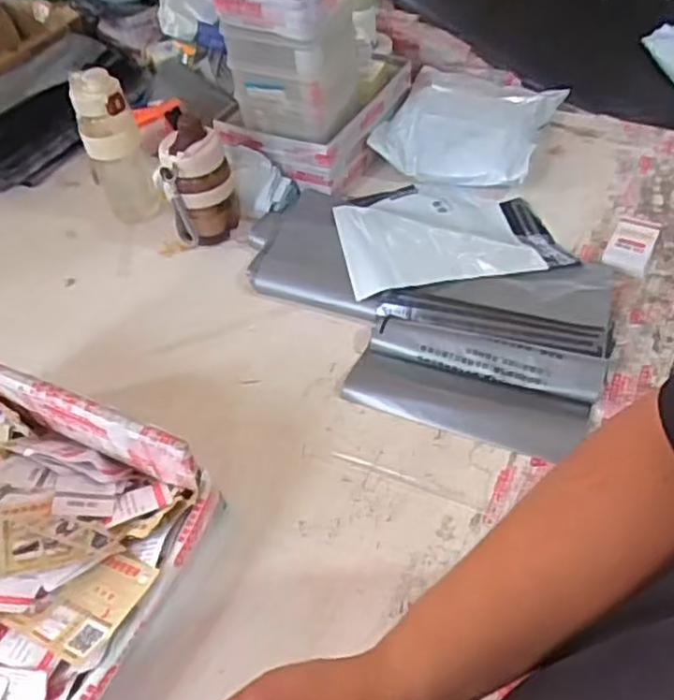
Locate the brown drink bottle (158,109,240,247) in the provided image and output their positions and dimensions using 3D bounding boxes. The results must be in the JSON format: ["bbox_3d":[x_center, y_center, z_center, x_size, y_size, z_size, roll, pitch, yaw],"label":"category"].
[{"bbox_3d":[-0.190,-0.230,1.001,0.089,0.165,0.069,-5,47,1],"label":"brown drink bottle"}]

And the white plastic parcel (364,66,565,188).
[{"bbox_3d":[0.214,-0.372,1.152,0.243,0.065,0.292,15,51,18],"label":"white plastic parcel"}]

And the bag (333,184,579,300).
[{"bbox_3d":[0.148,-0.175,0.988,0.287,0.032,0.251,-10,47,-3],"label":"bag"}]

